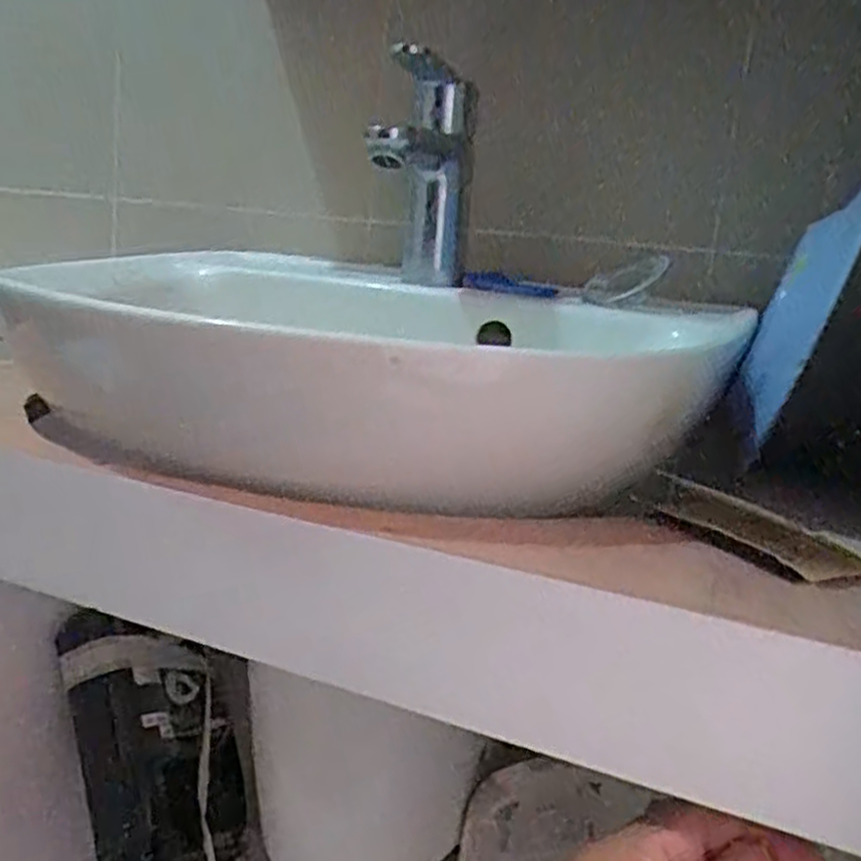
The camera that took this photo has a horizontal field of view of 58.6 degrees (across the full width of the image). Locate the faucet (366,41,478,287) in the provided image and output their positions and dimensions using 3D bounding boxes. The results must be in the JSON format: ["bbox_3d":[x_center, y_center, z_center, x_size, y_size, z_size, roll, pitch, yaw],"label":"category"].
[{"bbox_3d":[-0.003,-0.187,0.562,0.065,0.143,0.169,7,12,3],"label":"faucet"}]

